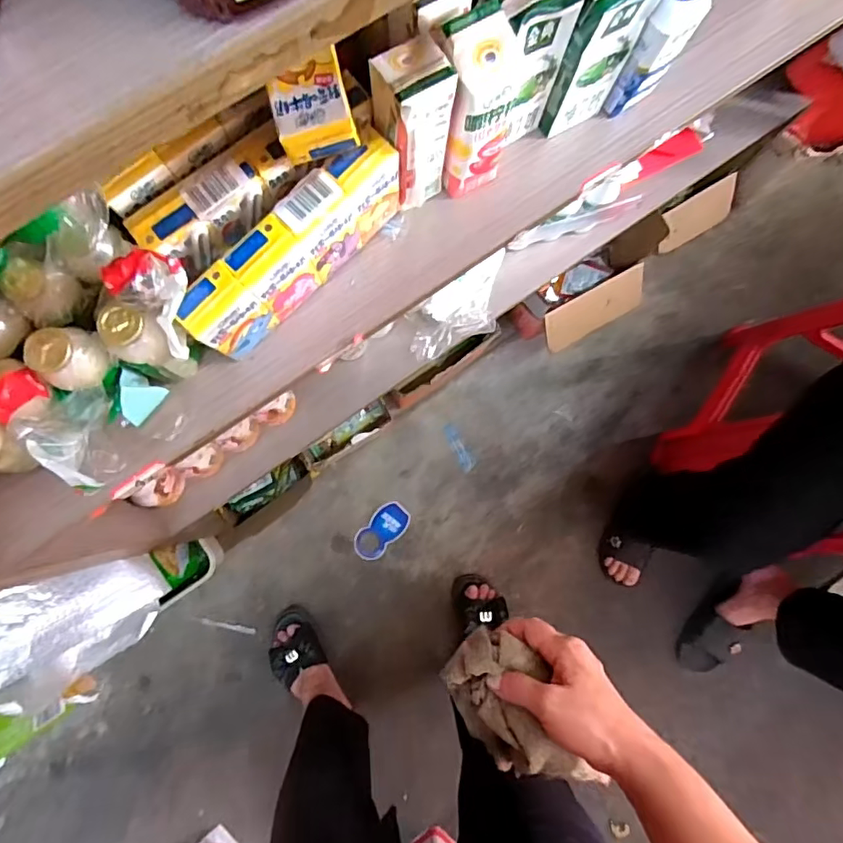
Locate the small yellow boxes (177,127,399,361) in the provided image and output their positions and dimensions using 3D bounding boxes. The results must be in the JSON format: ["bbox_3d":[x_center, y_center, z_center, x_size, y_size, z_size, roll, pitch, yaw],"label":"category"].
[{"bbox_3d":[-0.093,-0.126,0.415,0.184,0.085,0.033,-45,88,-6],"label":"small yellow boxes"}]

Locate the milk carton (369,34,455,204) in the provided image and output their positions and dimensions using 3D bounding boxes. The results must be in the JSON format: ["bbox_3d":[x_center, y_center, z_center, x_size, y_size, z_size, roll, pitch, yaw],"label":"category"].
[{"bbox_3d":[-0.007,-0.208,0.402,0.049,0.130,0.049,-34,87,-5],"label":"milk carton"}]

